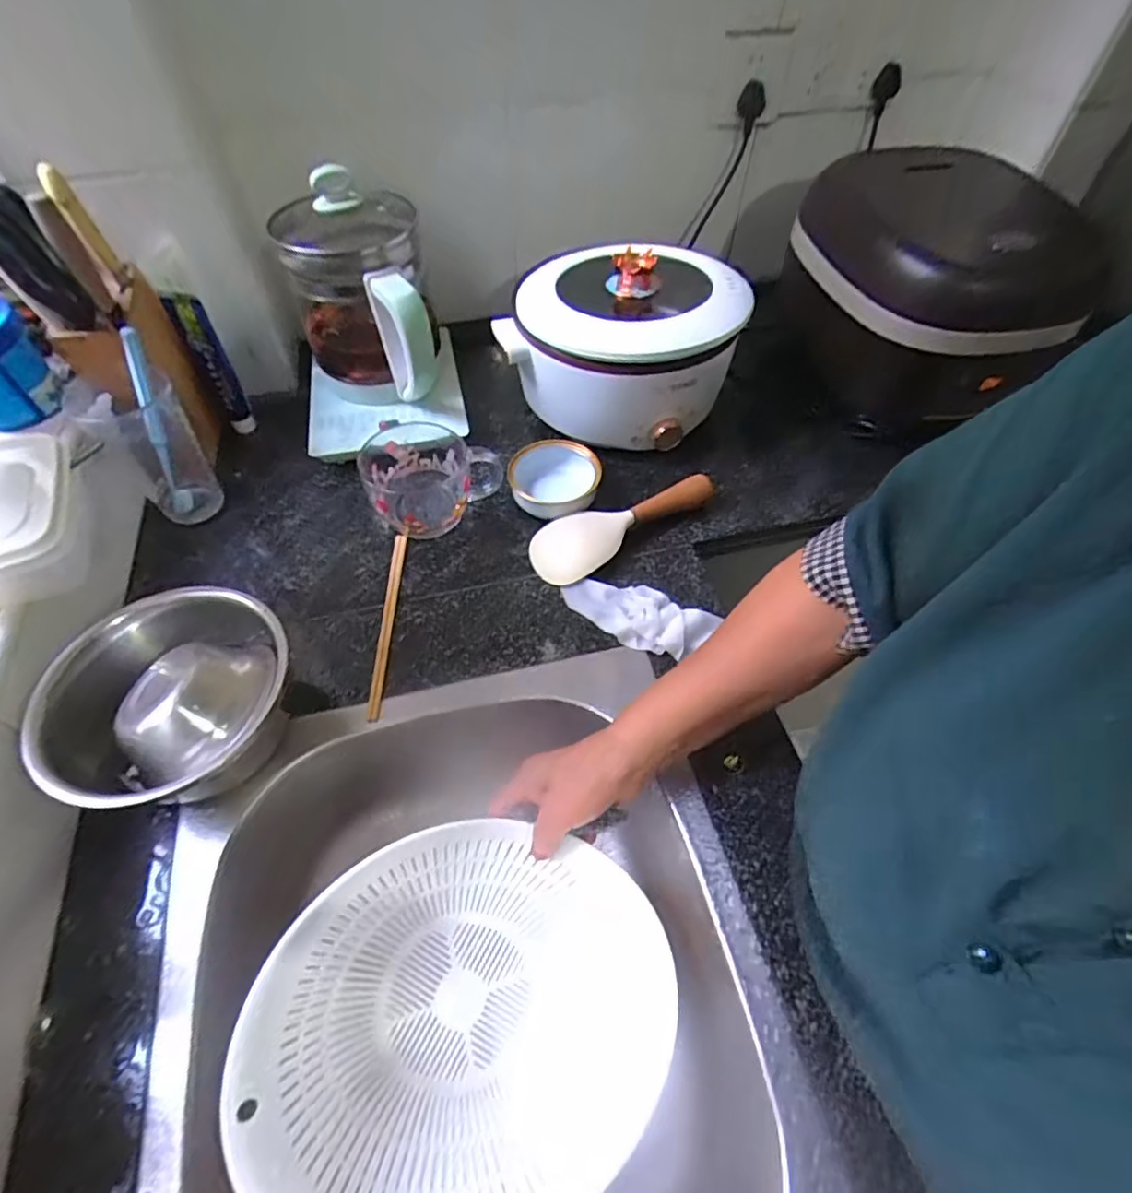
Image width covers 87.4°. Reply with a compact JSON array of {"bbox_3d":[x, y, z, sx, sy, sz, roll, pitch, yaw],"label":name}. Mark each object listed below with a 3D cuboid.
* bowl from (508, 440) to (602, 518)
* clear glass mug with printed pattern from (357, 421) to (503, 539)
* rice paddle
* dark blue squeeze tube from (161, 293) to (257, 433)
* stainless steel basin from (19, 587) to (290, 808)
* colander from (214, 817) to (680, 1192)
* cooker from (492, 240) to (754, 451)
[{"bbox_3d":[-0.012,-0.126,0.652,0.096,0.046,0.094,0,55,0],"label":"bowl"},{"bbox_3d":[-0.142,-0.124,0.632,0.129,0.074,0.117,-24,58,-15],"label":"clear glass mug with printed pattern"},{"bbox_3d":[0.062,-0.083,0.630,0.218,0.027,0.060,-26,59,-17],"label":"rice paddle"},{"bbox_3d":[-0.397,-0.259,0.676,0.032,0.171,0.025,-31,60,-19],"label":"dark blue squeeze tube"},{"bbox_3d":[-0.296,0.085,0.464,0.137,0.105,0.168,21,58,15],"label":"stainless steel basin"},{"bbox_3d":[-0.073,0.293,0.423,0.279,0.109,0.241,-37,82,-28],"label":"colander"},{"bbox_3d":[0.061,-0.282,0.679,0.239,0.163,0.189,23,57,15],"label":"cooker"}]

